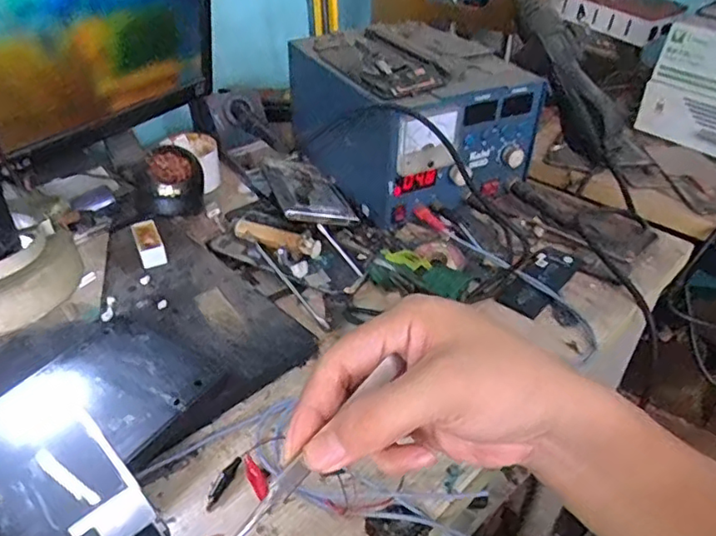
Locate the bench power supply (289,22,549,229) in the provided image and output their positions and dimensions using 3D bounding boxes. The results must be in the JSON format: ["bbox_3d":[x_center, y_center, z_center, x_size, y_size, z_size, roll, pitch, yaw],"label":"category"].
[{"bbox_3d":[0.061,-0.177,0.642,0.201,0.120,0.230,-17,41,-21],"label":"bench power supply"}]

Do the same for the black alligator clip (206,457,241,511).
[{"bbox_3d":[-0.087,0.137,0.379,0.009,0.005,0.036,16,40,19],"label":"black alligator clip"}]

